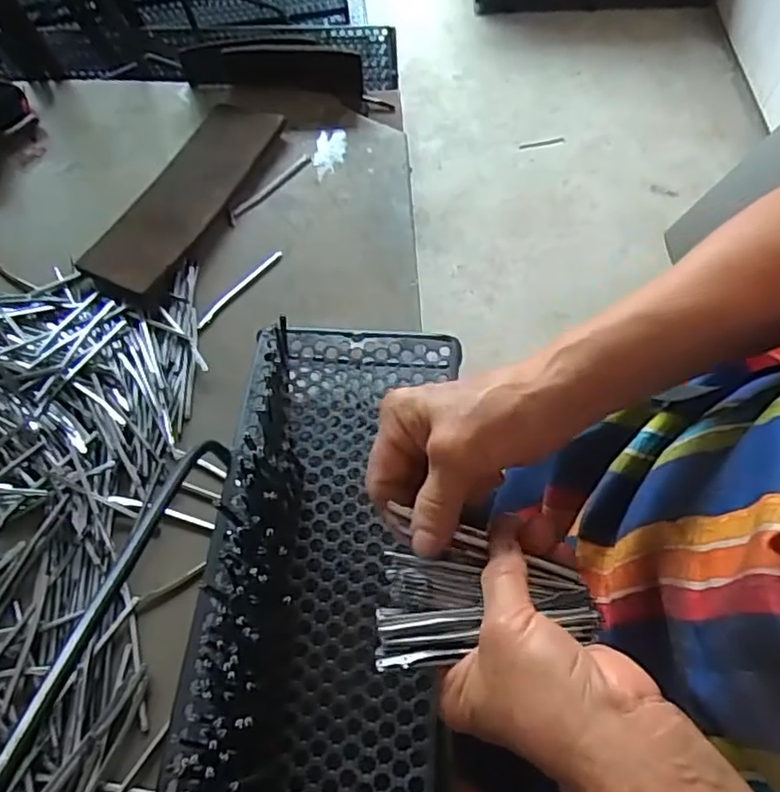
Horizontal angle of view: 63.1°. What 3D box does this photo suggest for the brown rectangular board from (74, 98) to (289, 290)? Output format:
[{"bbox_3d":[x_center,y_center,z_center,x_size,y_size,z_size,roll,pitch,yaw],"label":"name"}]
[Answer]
[{"bbox_3d":[-0.197,-0.200,0.613,0.086,0.024,0.248,21,63,12],"label":"brown rectangular board"}]

